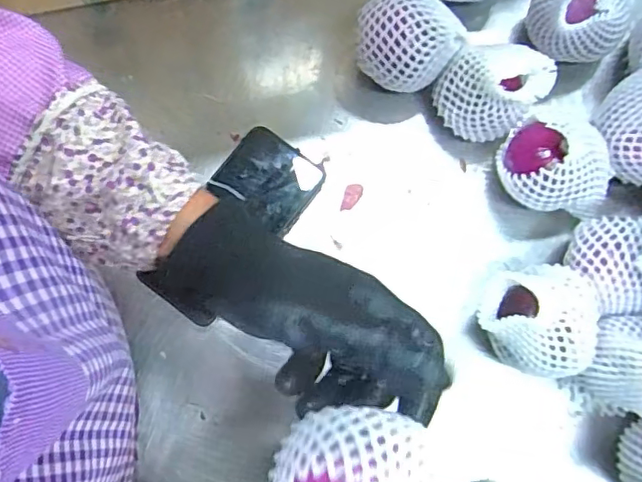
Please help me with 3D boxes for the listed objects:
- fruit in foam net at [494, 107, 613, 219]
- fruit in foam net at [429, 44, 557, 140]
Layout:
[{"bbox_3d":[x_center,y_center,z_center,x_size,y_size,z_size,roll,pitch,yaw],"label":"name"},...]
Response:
[{"bbox_3d":[0.195,-0.062,0.471,0.090,0.081,0.069,22,79,3],"label":"fruit in foam net"},{"bbox_3d":[0.139,-0.124,0.487,0.072,0.076,0.072,44,81,7],"label":"fruit in foam net"}]

